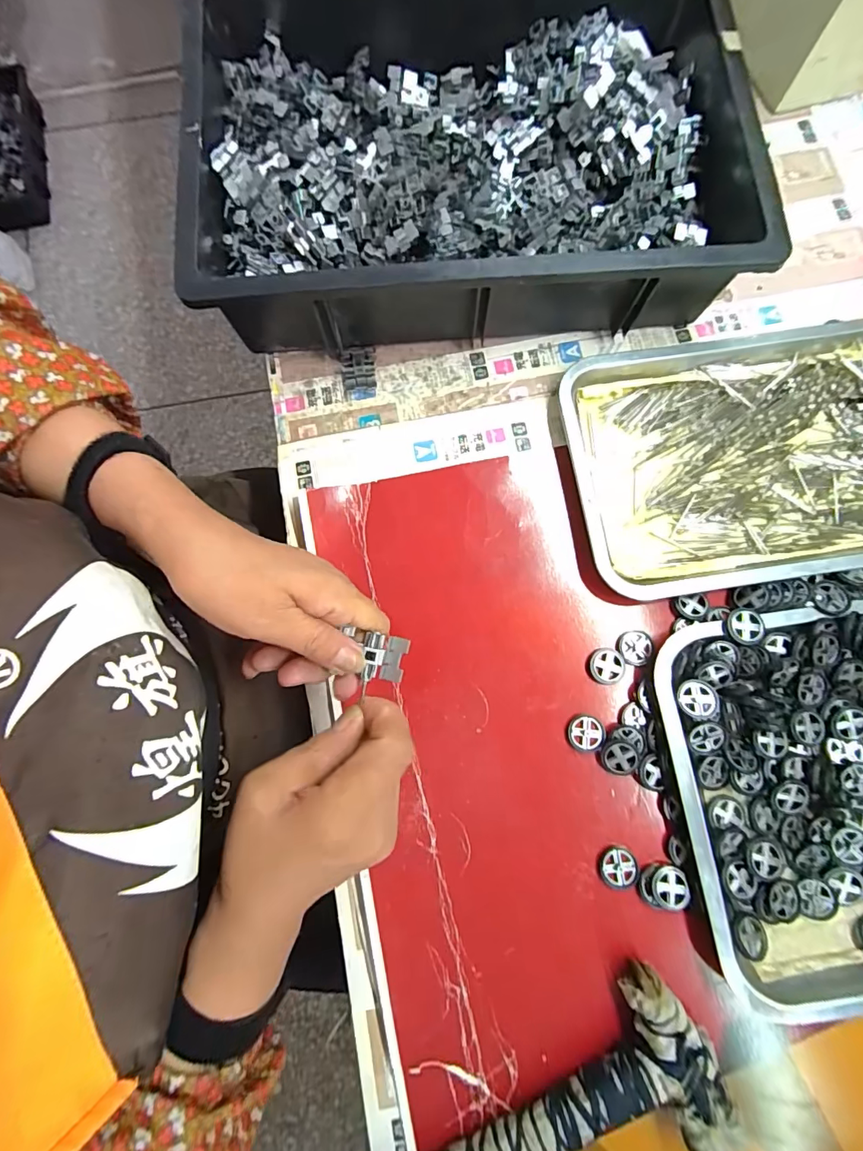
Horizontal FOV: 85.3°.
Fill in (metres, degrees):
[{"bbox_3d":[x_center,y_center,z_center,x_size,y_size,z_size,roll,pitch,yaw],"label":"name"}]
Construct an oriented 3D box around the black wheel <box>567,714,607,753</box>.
[{"bbox_3d":[0.118,0.120,0.358,0.028,0.004,0.027,0,78,1],"label":"black wheel"}]

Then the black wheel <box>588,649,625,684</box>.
[{"bbox_3d":[0.137,0.071,0.367,0.026,0.005,0.026,0,78,1],"label":"black wheel"}]

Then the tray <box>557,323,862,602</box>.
[{"bbox_3d":[0.279,-0.100,0.391,0.314,0.019,0.210,-8,78,-1],"label":"tray"}]

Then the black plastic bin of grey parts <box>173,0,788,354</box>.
[{"bbox_3d":[0.033,-0.355,0.408,0.445,0.093,0.307,-4,78,0],"label":"black plastic bin of grey parts"}]

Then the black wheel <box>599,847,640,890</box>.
[{"bbox_3d":[0.135,0.210,0.336,0.026,0.006,0.026,0,78,1],"label":"black wheel"}]

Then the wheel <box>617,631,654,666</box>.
[{"bbox_3d":[0.161,0.057,0.368,0.026,0.007,0.026,0,78,1],"label":"wheel"}]

